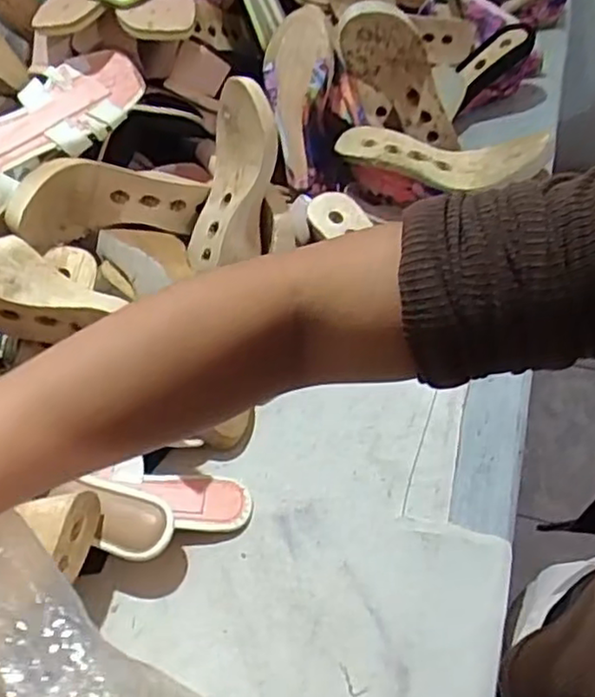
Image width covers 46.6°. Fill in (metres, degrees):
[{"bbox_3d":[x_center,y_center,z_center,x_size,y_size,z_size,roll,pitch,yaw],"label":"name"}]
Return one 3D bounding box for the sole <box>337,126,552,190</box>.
[{"bbox_3d":[0.158,-0.225,0.774,0.230,0.042,0.076,19,58,18],"label":"sole"}]

